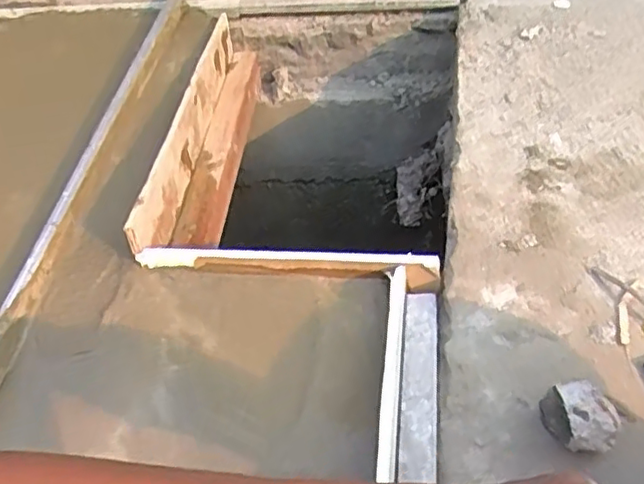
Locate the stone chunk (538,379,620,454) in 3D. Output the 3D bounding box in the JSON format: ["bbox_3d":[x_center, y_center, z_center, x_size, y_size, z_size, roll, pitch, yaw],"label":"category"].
[{"bbox_3d":[0.205,0.138,0.500,0.054,0.062,0.046,-19,47,-15],"label":"stone chunk"}]

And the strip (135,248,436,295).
[{"bbox_3d":[-0.035,0.021,0.651,0.303,0.019,0.022,2,45,6],"label":"strip"}]

